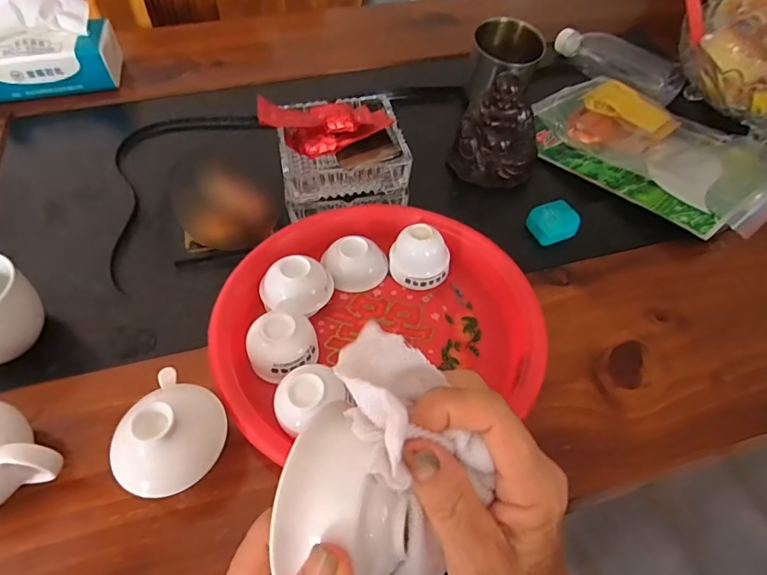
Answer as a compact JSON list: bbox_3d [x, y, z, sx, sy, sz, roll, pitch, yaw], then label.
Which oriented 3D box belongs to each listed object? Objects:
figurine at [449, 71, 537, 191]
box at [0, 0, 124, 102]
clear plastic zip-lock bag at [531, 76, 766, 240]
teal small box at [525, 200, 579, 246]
[{"bbox_3d":[0.124,-0.169,0.520,0.087,0.088,0.071,14,53,11],"label":"figurine"},{"bbox_3d":[-0.422,-0.294,0.590,0.156,0.091,0.078,-11,53,-8],"label":"box"},{"bbox_3d":[0.305,-0.155,0.540,0.181,0.031,0.263,-34,59,-23],"label":"clear plastic zip-lock bag"},{"bbox_3d":[0.170,-0.064,0.481,0.045,0.022,0.044,-13,53,-10],"label":"teal small box"}]

